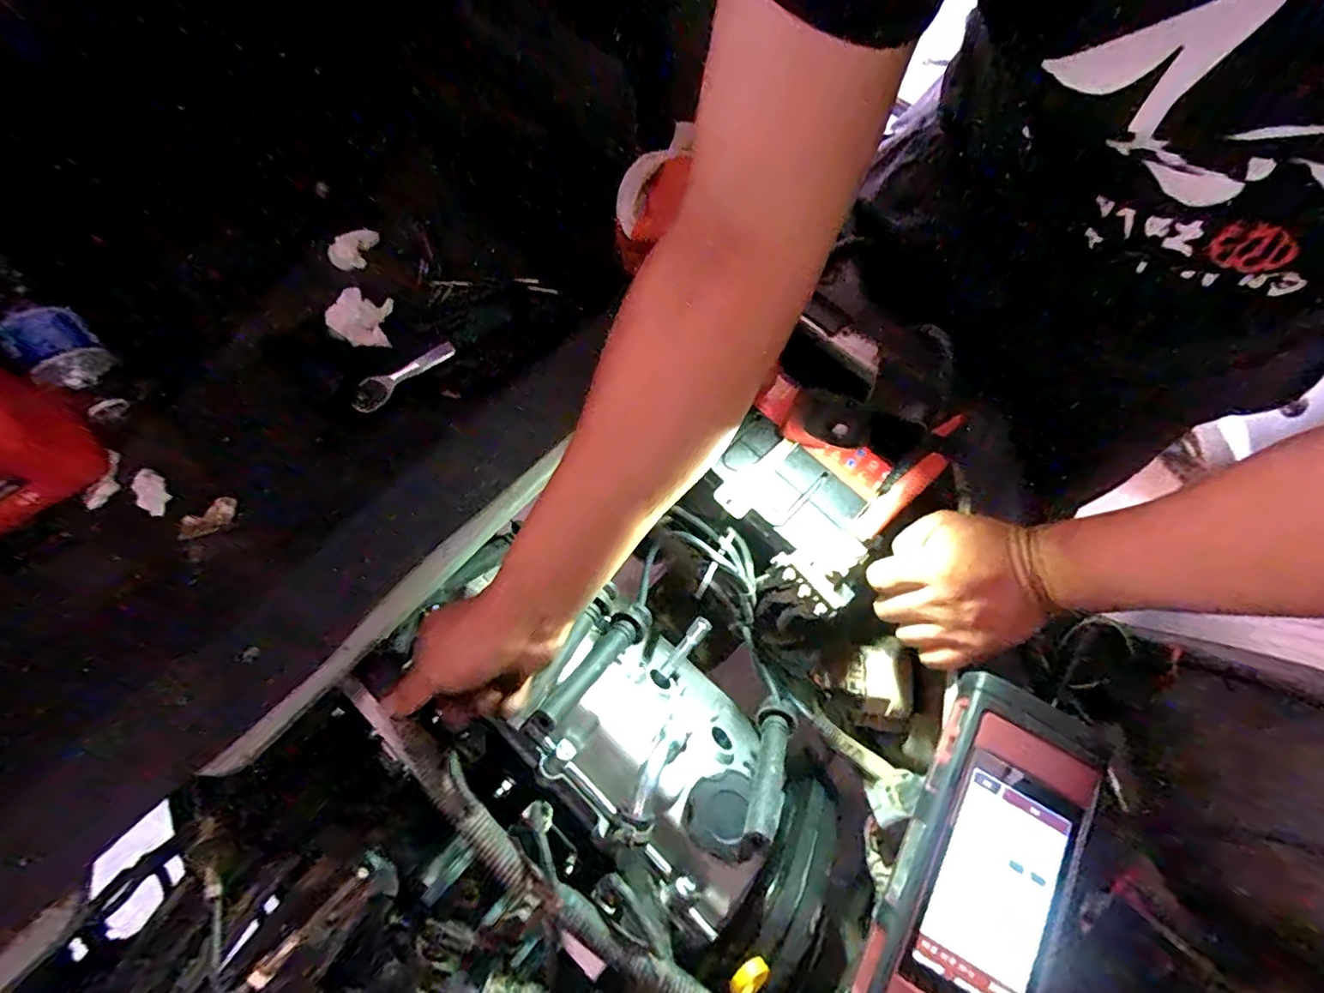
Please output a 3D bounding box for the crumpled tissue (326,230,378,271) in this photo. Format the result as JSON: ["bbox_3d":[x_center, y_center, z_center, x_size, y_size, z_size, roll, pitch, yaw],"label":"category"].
[{"bbox_3d":[-0.367,-0.298,0.664,0.032,0.021,0.057,19,72,5],"label":"crumpled tissue"}]

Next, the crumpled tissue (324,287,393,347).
[{"bbox_3d":[-0.334,-0.201,0.618,0.059,0.026,0.068,-1,71,-2],"label":"crumpled tissue"}]

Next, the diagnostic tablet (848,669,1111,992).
[{"bbox_3d":[0.196,0.228,0.344,0.088,0.031,0.221,30,73,8],"label":"diagnostic tablet"}]

